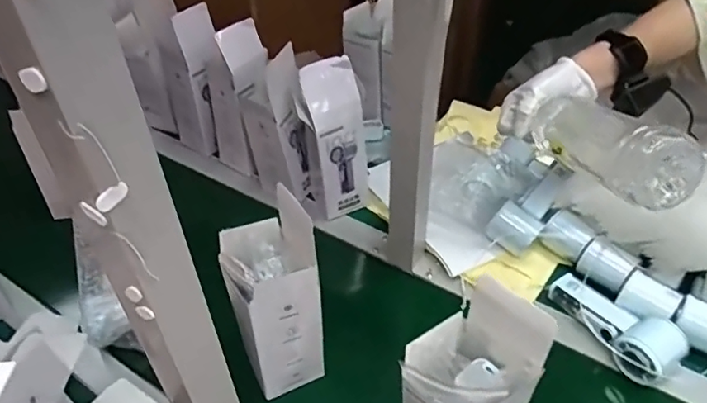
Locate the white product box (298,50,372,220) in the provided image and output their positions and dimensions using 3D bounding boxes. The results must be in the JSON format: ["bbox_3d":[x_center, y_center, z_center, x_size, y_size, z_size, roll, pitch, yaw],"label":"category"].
[{"bbox_3d":[-0.023,-0.080,0.761,0.083,0.226,0.049,-15,45,-13],"label":"white product box"}]

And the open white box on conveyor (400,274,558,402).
[{"bbox_3d":[0.096,0.172,0.476,0.087,0.236,0.078,-27,49,-23],"label":"open white box on conveyor"}]

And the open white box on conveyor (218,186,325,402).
[{"bbox_3d":[-0.079,0.111,0.579,0.082,0.195,0.081,-14,45,-12],"label":"open white box on conveyor"}]

